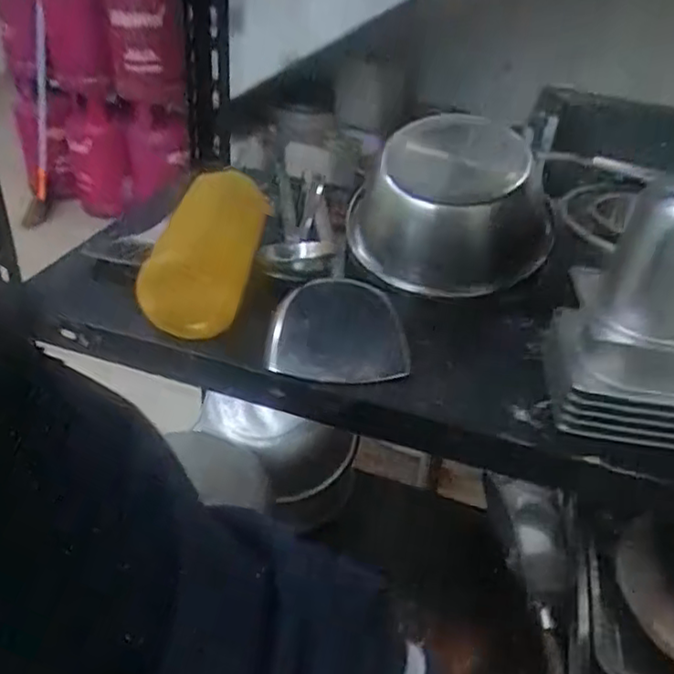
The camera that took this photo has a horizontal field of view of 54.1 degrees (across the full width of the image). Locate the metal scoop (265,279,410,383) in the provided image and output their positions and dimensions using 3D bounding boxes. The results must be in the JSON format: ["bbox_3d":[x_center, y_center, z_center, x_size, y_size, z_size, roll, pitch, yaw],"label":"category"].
[{"bbox_3d":[0.001,-0.005,0.575,0.111,0.046,0.100,3,36,-3],"label":"metal scoop"}]

